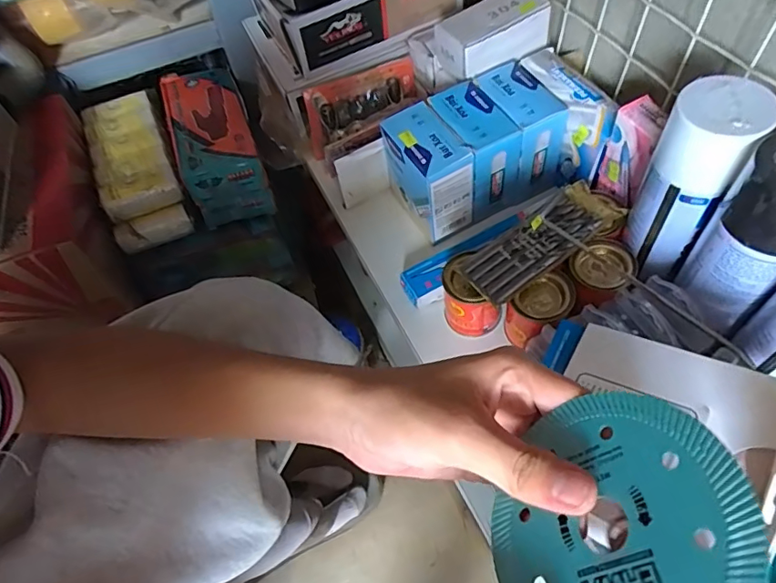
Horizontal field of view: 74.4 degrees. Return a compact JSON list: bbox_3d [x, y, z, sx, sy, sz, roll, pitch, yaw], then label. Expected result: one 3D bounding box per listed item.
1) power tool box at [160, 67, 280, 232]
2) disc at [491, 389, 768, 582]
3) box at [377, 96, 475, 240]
[{"bbox_3d":[-0.245,-0.218,0.713,0.102,0.074,0.274,-20,56,-9],"label":"power tool box"},{"bbox_3d":[0.082,0.088,0.191,0.097,0.004,0.098,-33,39,33],"label":"disc"},{"bbox_3d":[0.041,-0.123,0.539,0.061,0.105,0.094,-25,57,-12],"label":"box"}]

